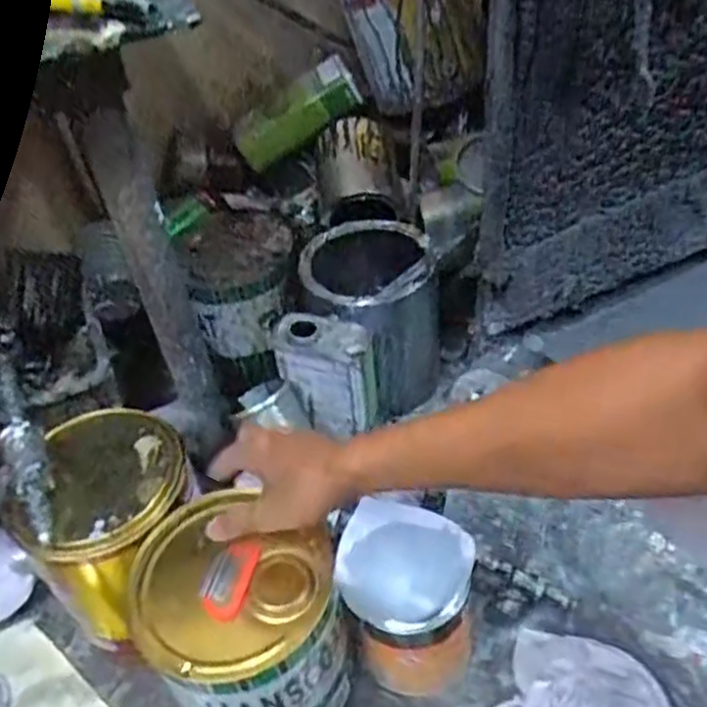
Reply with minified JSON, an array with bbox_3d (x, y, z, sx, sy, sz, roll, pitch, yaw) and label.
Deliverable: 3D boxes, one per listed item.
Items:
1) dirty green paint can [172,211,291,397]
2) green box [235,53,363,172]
[{"bbox_3d":[-0.145,-0.070,0.962,0.144,0.178,0.171,-10,43,-1],"label":"dirty green paint can"},{"bbox_3d":[-0.078,-0.325,0.987,0.180,0.065,0.061,-30,40,15],"label":"green box"}]

